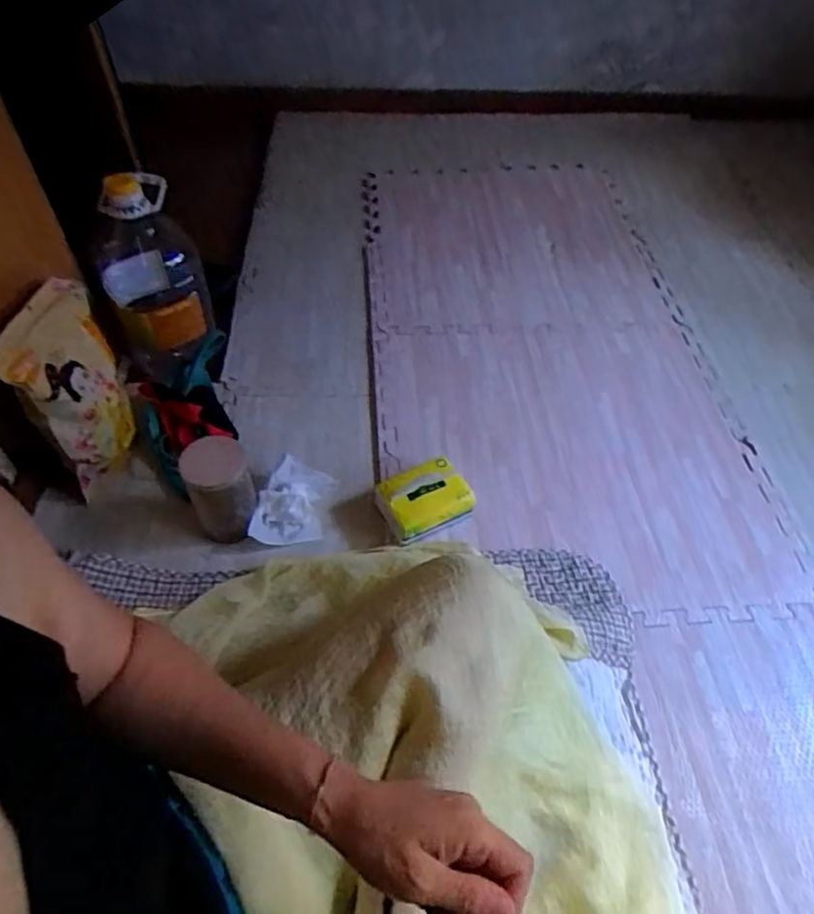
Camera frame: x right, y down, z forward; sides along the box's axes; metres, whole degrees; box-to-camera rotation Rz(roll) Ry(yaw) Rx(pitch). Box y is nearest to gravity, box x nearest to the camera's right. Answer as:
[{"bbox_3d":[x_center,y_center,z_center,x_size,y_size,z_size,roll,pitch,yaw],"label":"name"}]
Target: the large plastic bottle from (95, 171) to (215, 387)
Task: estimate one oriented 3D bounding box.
[{"bbox_3d":[-0.402,-0.278,0.968,0.132,0.299,0.151,-25,59,-22],"label":"large plastic bottle"}]

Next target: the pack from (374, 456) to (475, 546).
[{"bbox_3d":[0.024,0.060,0.860,0.120,0.075,0.083,-19,57,-18],"label":"pack"}]

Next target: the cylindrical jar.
[{"bbox_3d":[-0.245,0.051,0.820,0.078,0.162,0.076,2,53,-3],"label":"cylindrical jar"}]

